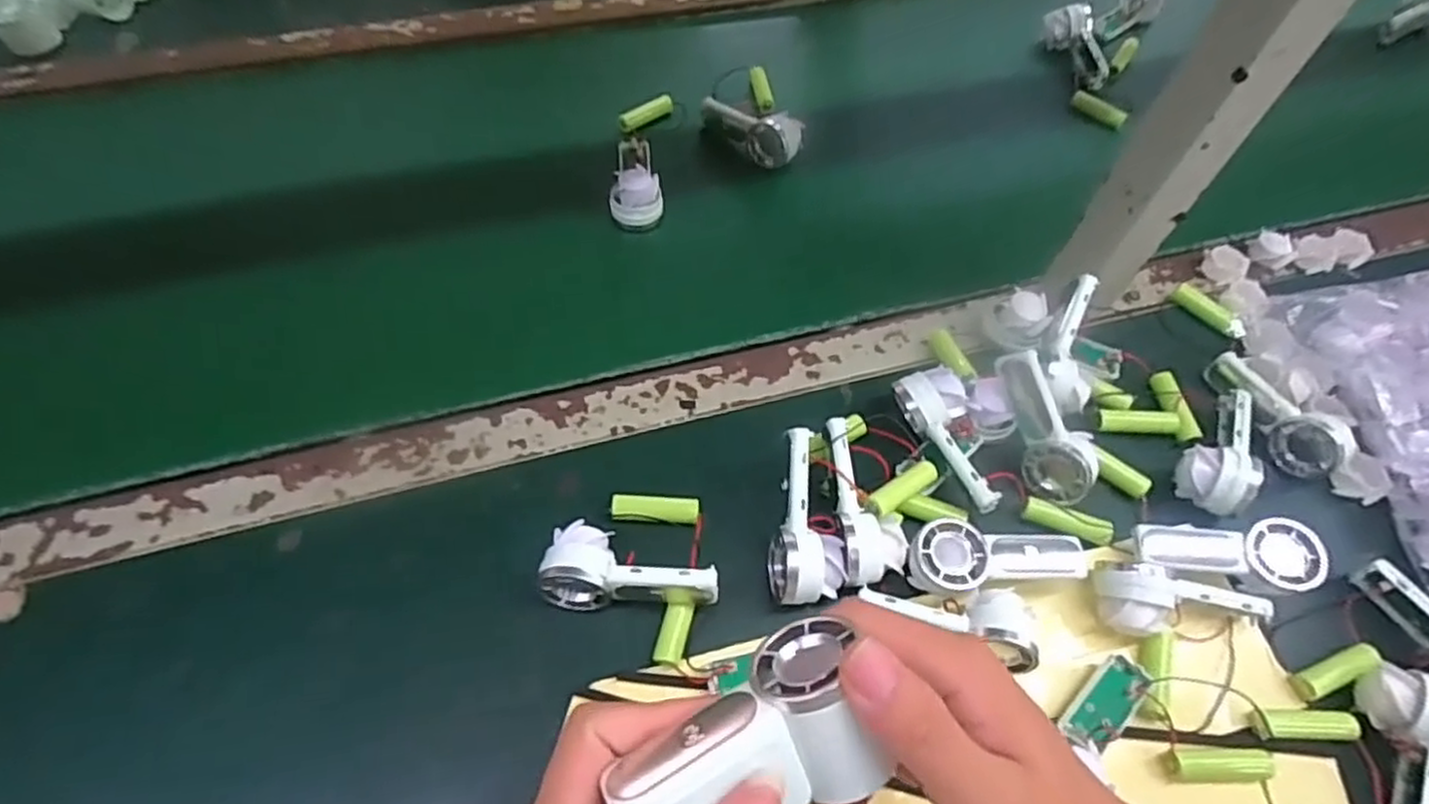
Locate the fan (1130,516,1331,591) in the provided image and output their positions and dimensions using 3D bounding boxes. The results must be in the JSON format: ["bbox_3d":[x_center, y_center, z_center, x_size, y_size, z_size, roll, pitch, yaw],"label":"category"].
[{"bbox_3d":[0.288,0.089,0.416,0.088,0.039,0.038,1,58,-3],"label":"fan"}]

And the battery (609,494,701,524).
[{"bbox_3d":[-0.035,0.066,0.433,0.049,0.018,0.016,3,58,-2],"label":"battery"}]

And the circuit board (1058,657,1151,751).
[{"bbox_3d":[0.204,0.156,0.382,0.054,0.008,0.022,-40,55,-20],"label":"circuit board"}]

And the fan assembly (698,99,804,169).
[{"bbox_3d":[0.031,-0.226,0.613,0.090,0.036,0.028,32,46,25],"label":"fan assembly"}]

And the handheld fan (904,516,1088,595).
[{"bbox_3d":[0.155,0.086,0.409,0.094,0.024,0.037,-2,59,-5],"label":"handheld fan"}]

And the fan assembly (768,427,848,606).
[{"bbox_3d":[0.050,0.063,0.407,0.037,0.031,0.092,-2,79,-5],"label":"fan assembly"}]

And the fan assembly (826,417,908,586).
[{"bbox_3d":[0.084,0.059,0.422,0.036,0.037,0.093,-4,59,-7],"label":"fan assembly"}]

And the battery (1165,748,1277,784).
[{"bbox_3d":[0.259,0.186,0.376,0.050,0.013,0.016,2,58,-3],"label":"battery"}]

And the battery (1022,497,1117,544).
[{"bbox_3d":[0.209,0.070,0.433,0.051,0.011,0.013,20,59,8],"label":"battery"}]

